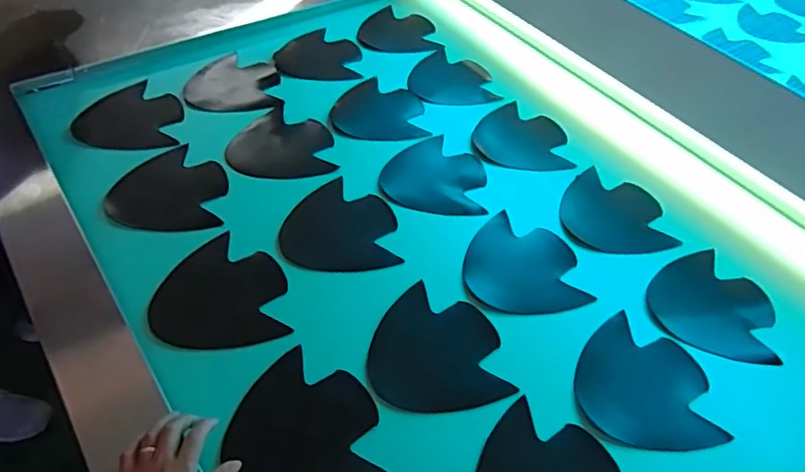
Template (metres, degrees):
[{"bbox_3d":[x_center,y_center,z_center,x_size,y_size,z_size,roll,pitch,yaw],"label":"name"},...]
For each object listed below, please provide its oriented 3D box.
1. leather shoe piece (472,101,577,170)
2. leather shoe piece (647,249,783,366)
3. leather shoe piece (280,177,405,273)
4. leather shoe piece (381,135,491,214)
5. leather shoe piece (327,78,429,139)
[{"bbox_3d":[0.223,-0.190,1.100,0.172,0.013,0.193,4,49,-2],"label":"leather shoe piece"},{"bbox_3d":[0.457,0.095,0.859,0.176,0.007,0.180,19,50,7],"label":"leather shoe piece"},{"bbox_3d":[-0.098,-0.019,0.910,0.172,0.004,0.179,0,49,-6],"label":"leather shoe piece"},{"bbox_3d":[0.055,-0.107,1.006,0.174,0.004,0.175,5,50,0],"label":"leather shoe piece"},{"bbox_3d":[-0.047,-0.246,1.120,0.174,0.010,0.186,3,49,-3],"label":"leather shoe piece"}]

